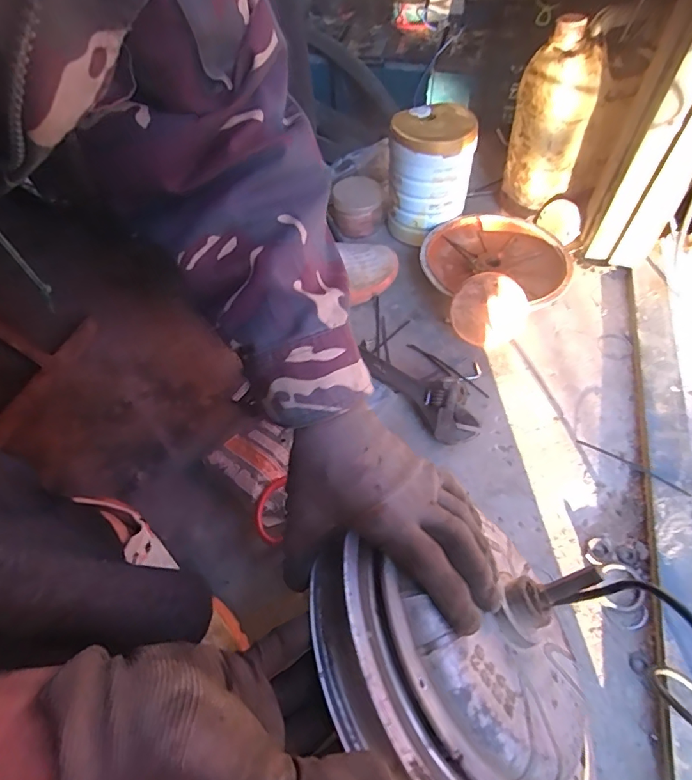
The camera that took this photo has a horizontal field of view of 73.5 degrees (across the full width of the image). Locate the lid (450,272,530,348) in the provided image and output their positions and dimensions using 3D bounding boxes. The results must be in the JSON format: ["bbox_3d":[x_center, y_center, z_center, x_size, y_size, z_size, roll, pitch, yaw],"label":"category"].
[{"bbox_3d":[0.195,-0.108,0.632,0.099,0.100,0.008,1,25,20],"label":"lid"}]

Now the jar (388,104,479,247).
[{"bbox_3d":[0.132,-0.337,0.732,0.123,0.171,0.112,5,57,6],"label":"jar"}]

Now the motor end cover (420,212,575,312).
[{"bbox_3d":[0.221,-0.185,0.706,0.212,0.047,0.211,-27,59,-14],"label":"motor end cover"}]

